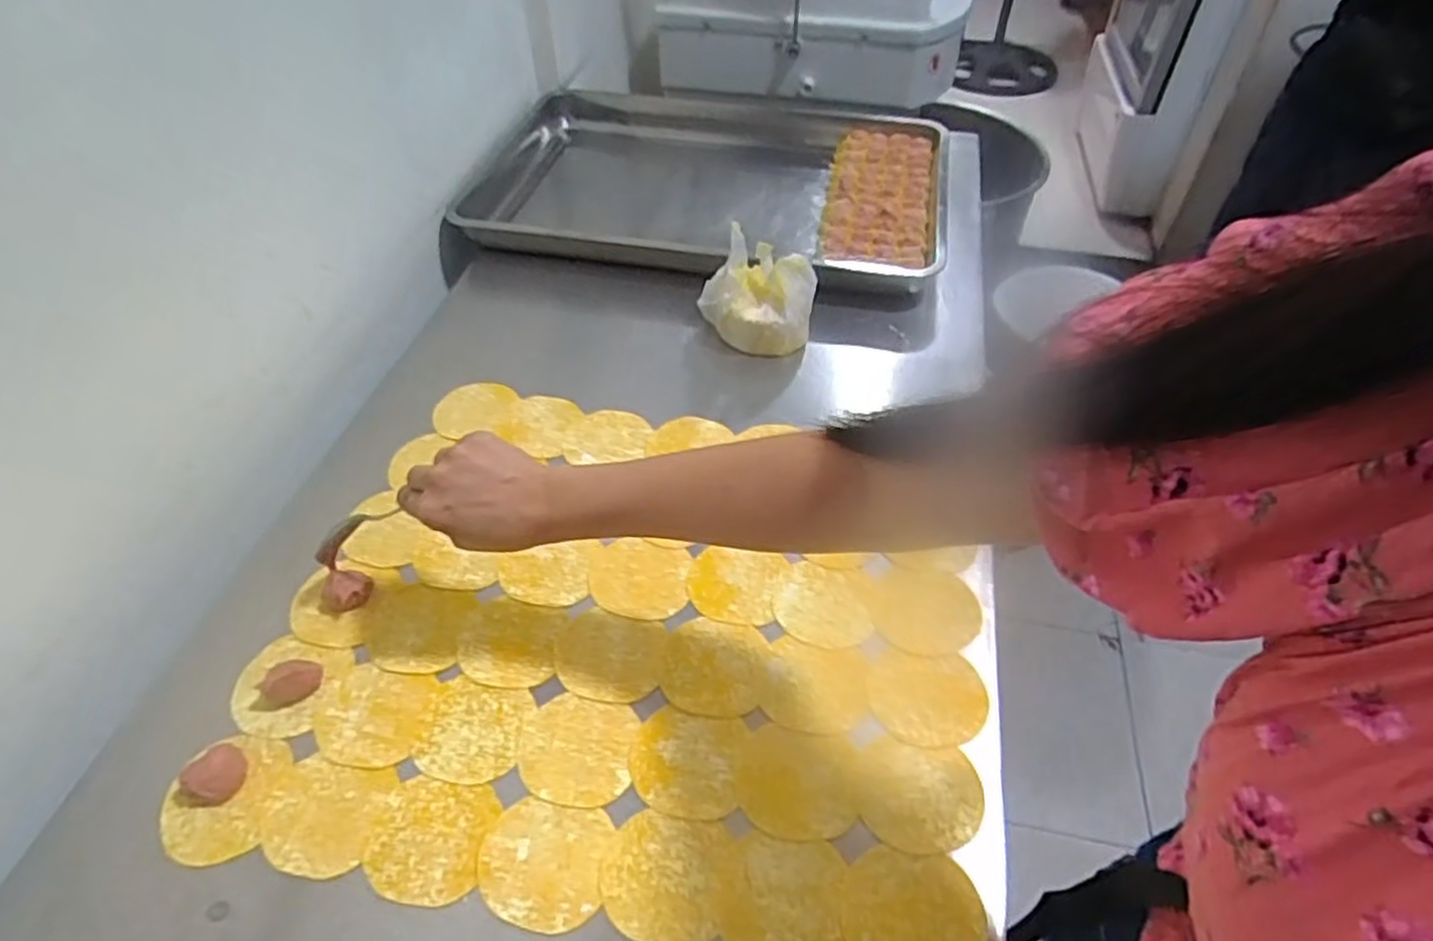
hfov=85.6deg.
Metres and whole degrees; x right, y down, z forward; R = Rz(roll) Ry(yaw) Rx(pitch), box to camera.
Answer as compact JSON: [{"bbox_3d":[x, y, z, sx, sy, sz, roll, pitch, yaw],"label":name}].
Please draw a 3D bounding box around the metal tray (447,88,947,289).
[{"bbox_3d":[-0.011,-0.375,1.009,0.592,0.058,0.409,9,49,8],"label":"metal tray"}]

